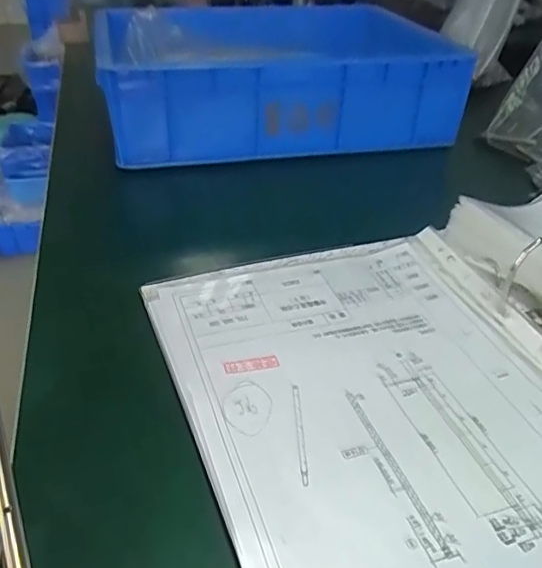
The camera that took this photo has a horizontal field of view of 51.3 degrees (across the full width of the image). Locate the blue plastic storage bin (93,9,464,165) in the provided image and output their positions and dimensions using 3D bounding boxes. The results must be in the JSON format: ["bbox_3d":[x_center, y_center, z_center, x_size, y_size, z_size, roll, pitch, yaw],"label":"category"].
[{"bbox_3d":[0.005,-0.267,0.726,0.414,0.124,0.303,-7,37,-10],"label":"blue plastic storage bin"}]

